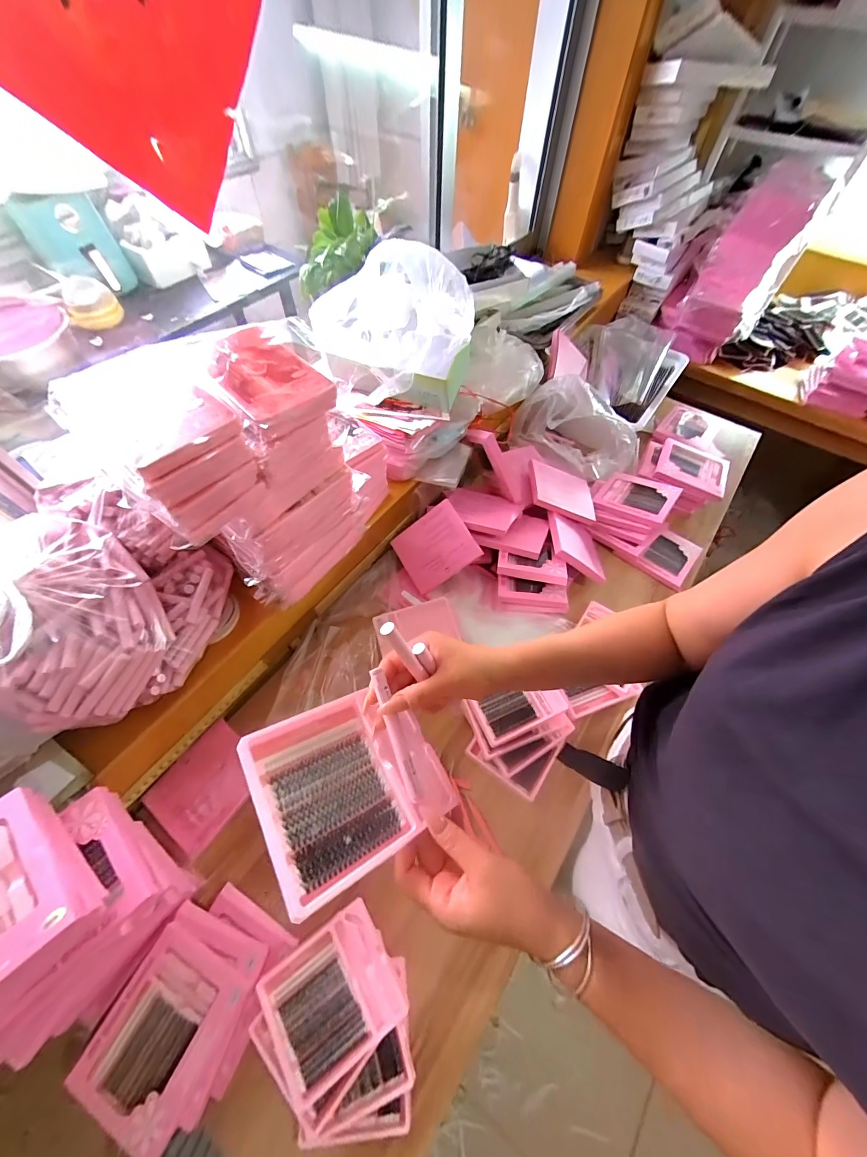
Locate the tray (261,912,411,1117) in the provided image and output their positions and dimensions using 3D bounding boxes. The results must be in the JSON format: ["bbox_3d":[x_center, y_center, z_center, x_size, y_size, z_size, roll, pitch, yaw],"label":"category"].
[{"bbox_3d":[-0.138,0.552,0.510,0.152,0.016,0.137,-31,65,-18],"label":"tray"}]

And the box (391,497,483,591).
[{"bbox_3d":[0.003,-0.067,0.825,0.158,0.014,0.138,-35,82,19],"label":"box"}]

